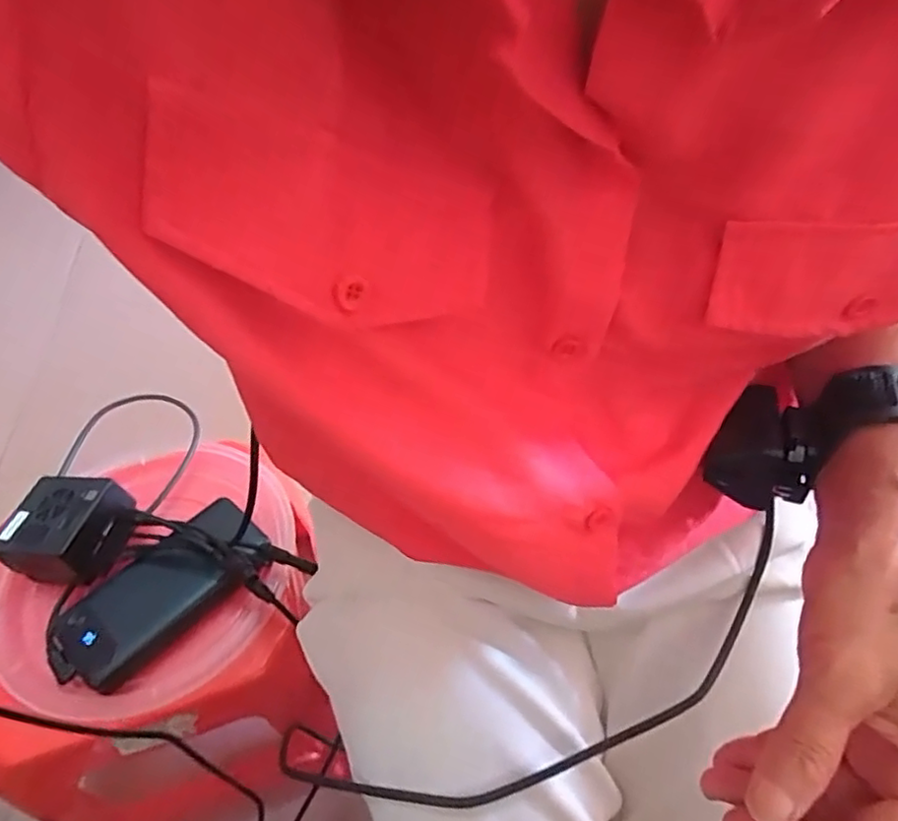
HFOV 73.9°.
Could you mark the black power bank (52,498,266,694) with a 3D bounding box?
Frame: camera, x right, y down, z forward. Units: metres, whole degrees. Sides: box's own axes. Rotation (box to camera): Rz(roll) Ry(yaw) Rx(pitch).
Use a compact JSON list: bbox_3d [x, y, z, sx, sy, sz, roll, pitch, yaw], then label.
[{"bbox_3d":[-0.222,0.139,0.472,0.078,0.021,0.155,35,58,28],"label":"black power bank"}]

